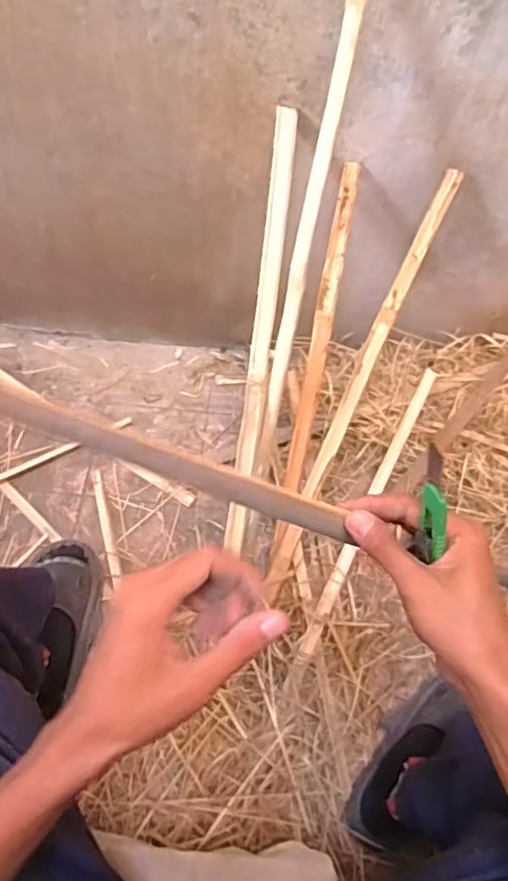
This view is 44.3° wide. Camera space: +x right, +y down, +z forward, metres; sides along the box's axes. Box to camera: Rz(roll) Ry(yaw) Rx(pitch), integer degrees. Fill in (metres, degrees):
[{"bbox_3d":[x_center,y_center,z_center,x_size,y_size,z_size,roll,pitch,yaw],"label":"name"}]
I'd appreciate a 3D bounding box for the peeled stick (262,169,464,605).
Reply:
[{"bbox_3d":[0.148,-0.073,0.906,0.030,0.026,0.641,24,97,10],"label":"peeled stick"}]

